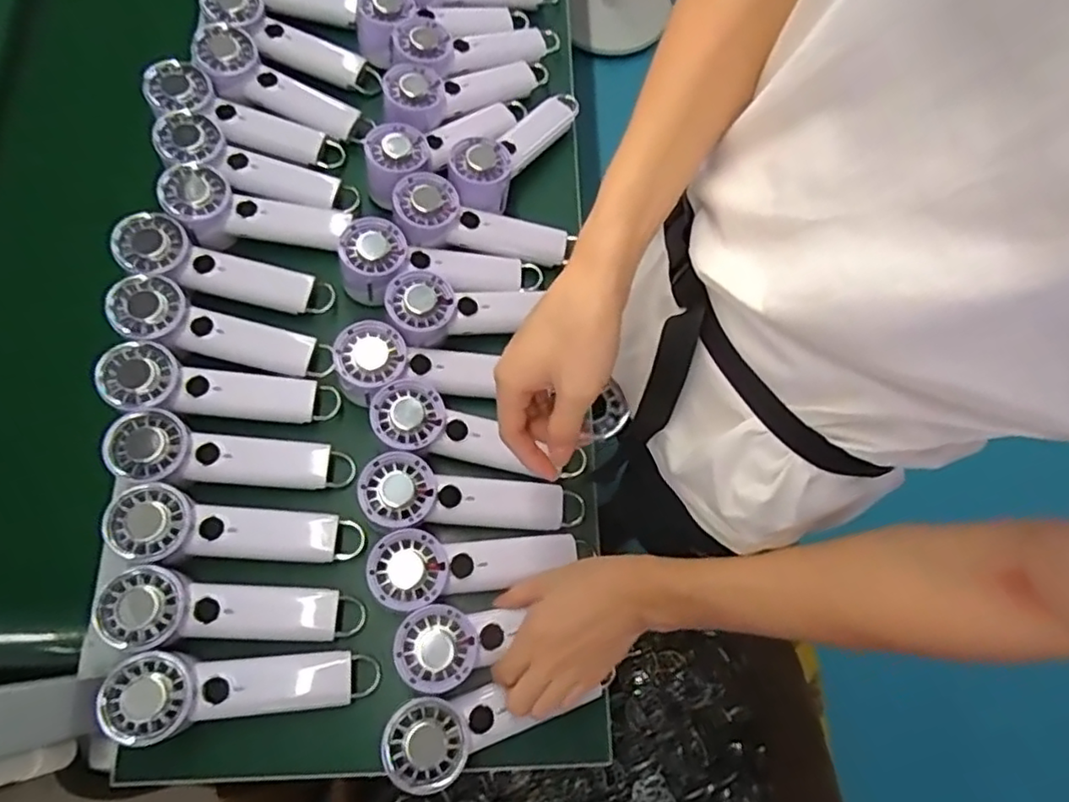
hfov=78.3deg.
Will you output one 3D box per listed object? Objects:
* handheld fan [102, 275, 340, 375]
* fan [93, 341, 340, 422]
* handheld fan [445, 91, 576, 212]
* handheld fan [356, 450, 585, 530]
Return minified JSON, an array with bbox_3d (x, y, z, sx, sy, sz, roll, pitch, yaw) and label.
[{"bbox_3d":[-0.281,-0.064,0.597,0.187,0.036,0.060,18,70,-17],"label":"handheld fan"},{"bbox_3d":[-0.275,-0.012,0.582,0.187,0.029,0.058,9,69,-22],"label":"fan"},{"bbox_3d":[-0.017,-0.276,0.702,0.065,0.043,0.204,35,60,9],"label":"handheld fan"},{"bbox_3d":[-0.053,0.084,0.565,0.186,0.027,0.057,9,70,-16],"label":"handheld fan"}]

